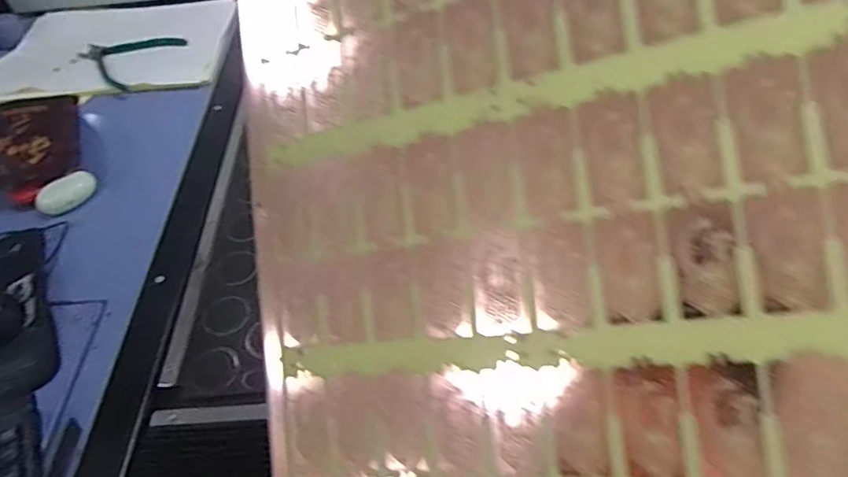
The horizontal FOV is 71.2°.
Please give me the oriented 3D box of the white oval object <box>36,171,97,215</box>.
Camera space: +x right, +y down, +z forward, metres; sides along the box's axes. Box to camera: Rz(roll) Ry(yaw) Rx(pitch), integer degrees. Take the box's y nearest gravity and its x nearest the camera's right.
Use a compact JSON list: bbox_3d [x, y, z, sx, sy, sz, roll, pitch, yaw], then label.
[{"bbox_3d":[-0.404,-0.052,0.670,0.064,0.016,0.035,-38,55,-25],"label":"white oval object"}]

